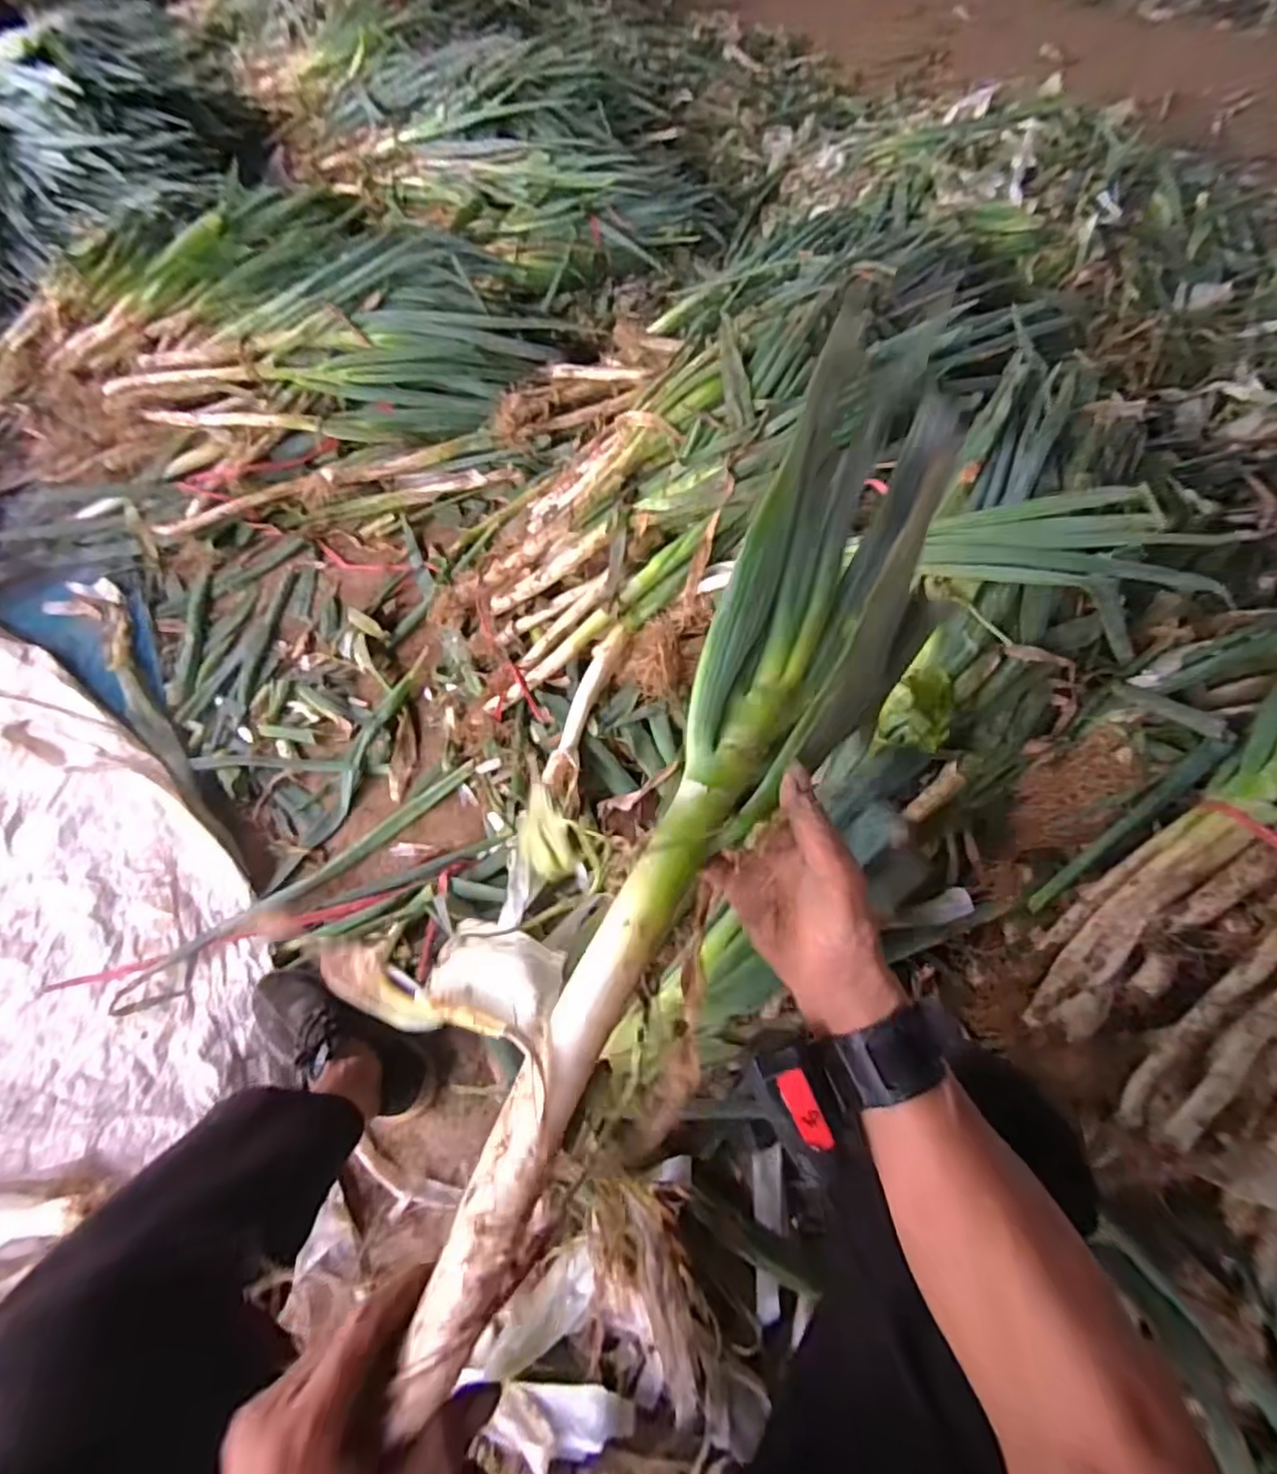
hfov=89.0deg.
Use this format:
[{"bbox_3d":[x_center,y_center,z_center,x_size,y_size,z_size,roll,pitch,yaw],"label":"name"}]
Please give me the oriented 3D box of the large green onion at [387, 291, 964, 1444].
[{"bbox_3d":[0.050,0.009,0.349,0.113,0.047,0.597,25,72,11],"label":"large green onion"}]

